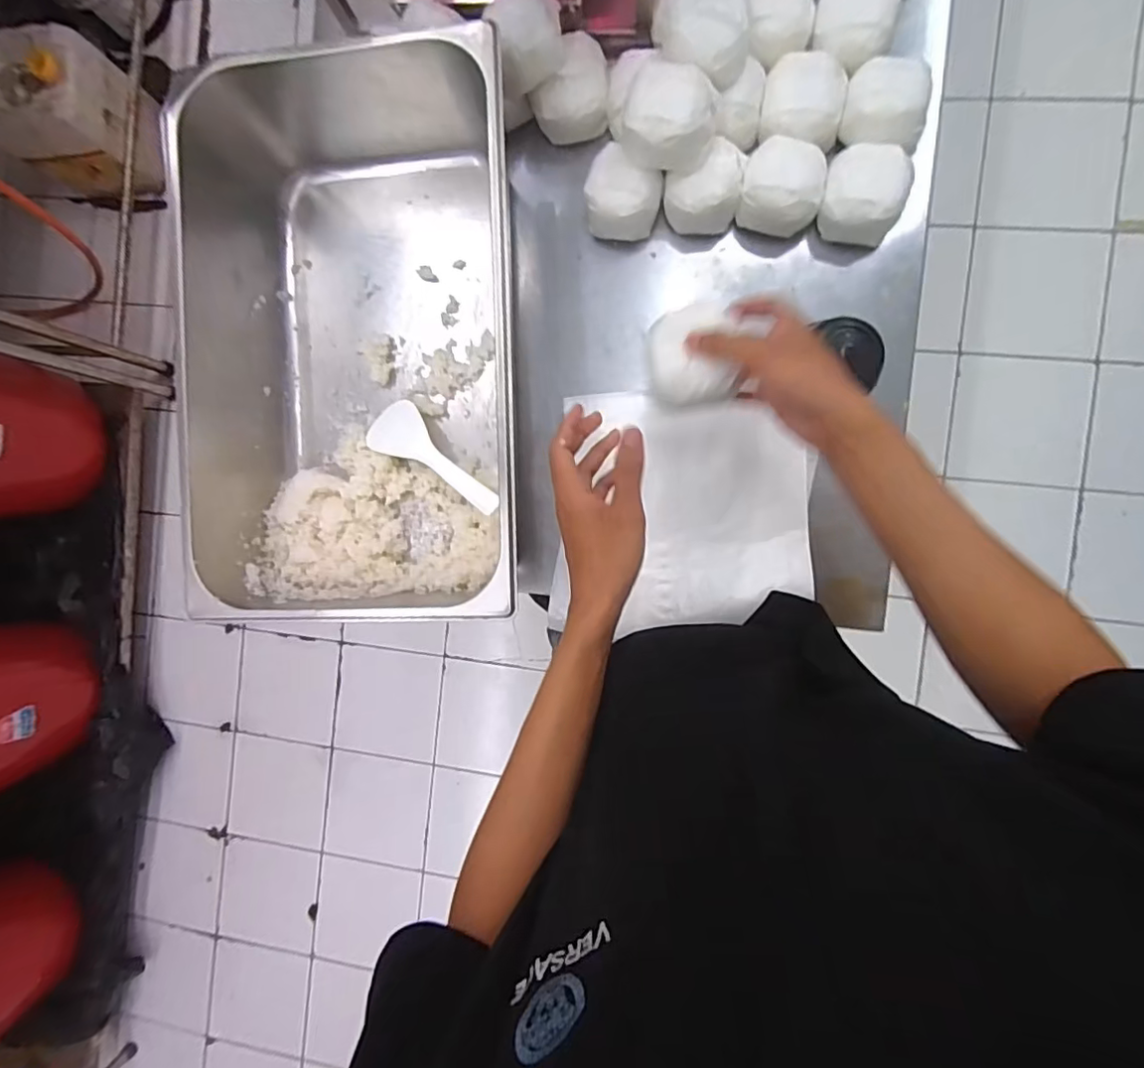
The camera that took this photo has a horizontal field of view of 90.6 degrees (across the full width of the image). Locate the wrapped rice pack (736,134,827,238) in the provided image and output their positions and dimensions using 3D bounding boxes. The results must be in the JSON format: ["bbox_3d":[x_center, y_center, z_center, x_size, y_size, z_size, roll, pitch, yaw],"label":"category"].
[{"bbox_3d":[0.215,-0.354,0.570,0.077,0.062,0.076,15,92,8],"label":"wrapped rice pack"}]

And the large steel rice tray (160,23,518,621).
[{"bbox_3d":[-0.204,-0.200,0.584,0.313,0.153,0.547,-2,90,8],"label":"large steel rice tray"}]

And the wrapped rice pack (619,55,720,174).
[{"bbox_3d":[0.089,-0.397,0.542,0.089,0.061,0.090,28,94,7],"label":"wrapped rice pack"}]

